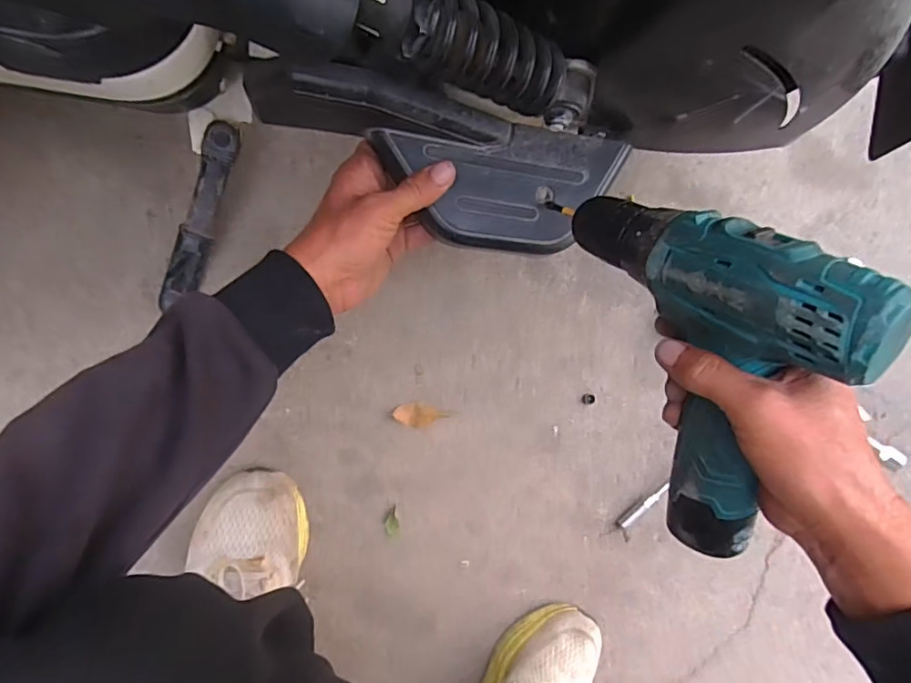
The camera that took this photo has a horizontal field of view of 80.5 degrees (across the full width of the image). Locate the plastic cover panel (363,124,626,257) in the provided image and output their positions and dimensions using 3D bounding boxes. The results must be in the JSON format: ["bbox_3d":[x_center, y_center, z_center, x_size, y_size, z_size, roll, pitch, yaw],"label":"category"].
[{"bbox_3d":[0.034,-0.111,0.391,0.177,0.022,0.085,-1,92,-7],"label":"plastic cover panel"}]

